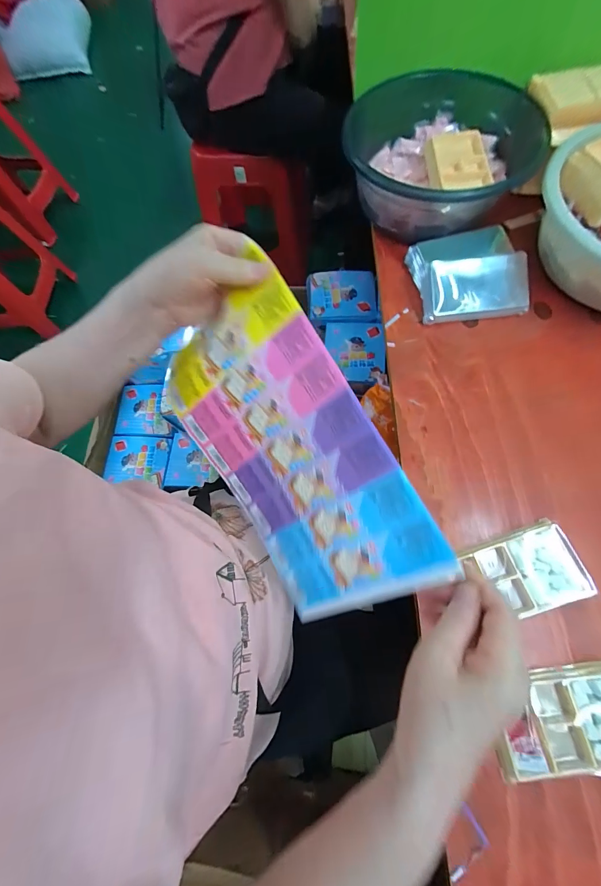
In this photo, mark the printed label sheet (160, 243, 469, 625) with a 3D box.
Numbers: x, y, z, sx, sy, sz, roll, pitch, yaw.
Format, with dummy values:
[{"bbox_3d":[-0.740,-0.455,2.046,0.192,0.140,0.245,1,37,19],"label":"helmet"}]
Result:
[{"bbox_3d":[-0.014,0.012,0.310,0.173,0.018,0.308,-35,83,31],"label":"printed label sheet"}]

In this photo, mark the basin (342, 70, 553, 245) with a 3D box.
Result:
[{"bbox_3d":[0.186,-0.409,0.473,0.265,0.092,0.250,-1,71,4],"label":"basin"}]

